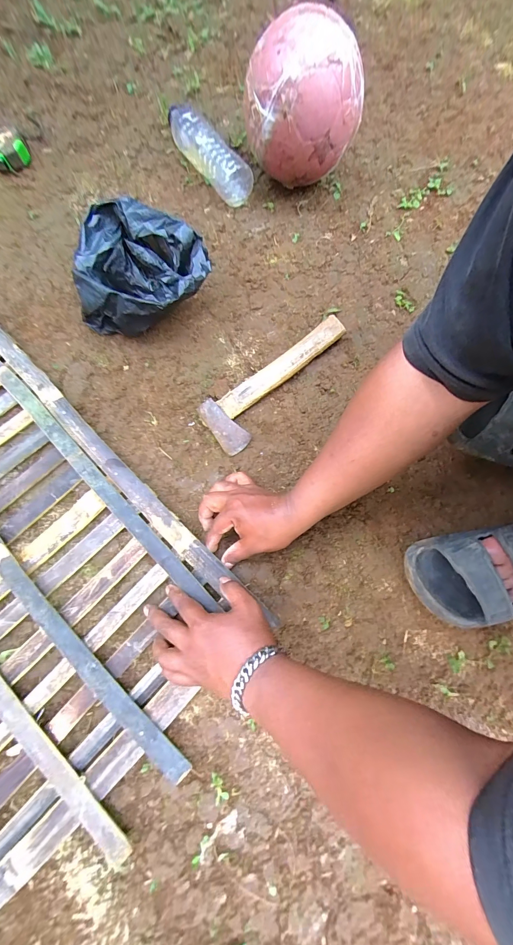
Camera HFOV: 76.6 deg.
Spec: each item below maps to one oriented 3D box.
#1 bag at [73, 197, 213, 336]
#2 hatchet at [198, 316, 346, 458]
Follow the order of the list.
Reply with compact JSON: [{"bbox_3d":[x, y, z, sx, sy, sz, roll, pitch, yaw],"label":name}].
[{"bbox_3d":[-0.178,-0.303,0.509,0.195,0.104,0.161,15,75,3],"label":"bag"},{"bbox_3d":[0.038,-0.141,0.499,0.264,0.027,0.081,-38,79,-11],"label":"hatchet"}]

